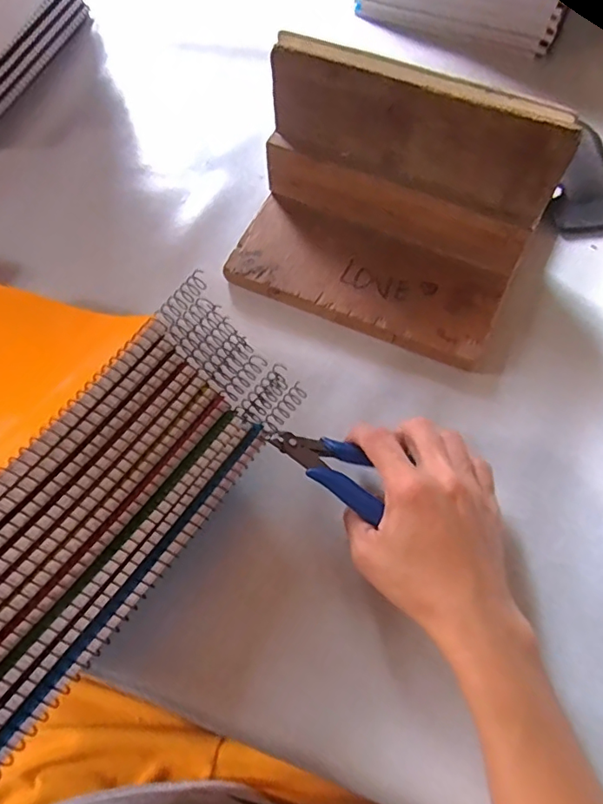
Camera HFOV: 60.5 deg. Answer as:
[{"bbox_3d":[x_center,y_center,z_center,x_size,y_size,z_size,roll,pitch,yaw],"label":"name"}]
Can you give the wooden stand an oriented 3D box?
[{"bbox_3d":[0.055,-0.135,0.366,0.207,0.122,0.130,23,69,12],"label":"wooden stand"}]

